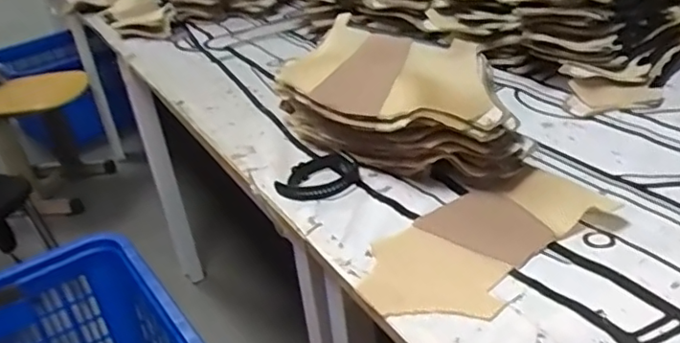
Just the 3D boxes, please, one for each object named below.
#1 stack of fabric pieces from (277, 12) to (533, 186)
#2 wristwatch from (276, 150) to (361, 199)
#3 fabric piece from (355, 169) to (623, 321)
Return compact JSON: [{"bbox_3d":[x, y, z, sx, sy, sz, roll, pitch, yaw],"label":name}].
[{"bbox_3d":[0.055,-0.086,0.736,0.154,0.137,0.349,-22,34,-27],"label":"stack of fabric pieces"},{"bbox_3d":[-0.028,0.007,0.707,0.100,0.021,0.064,-14,31,-14],"label":"wristwatch"},{"bbox_3d":[0.134,0.068,0.578,0.247,0.021,0.139,-27,36,-27],"label":"fabric piece"}]

